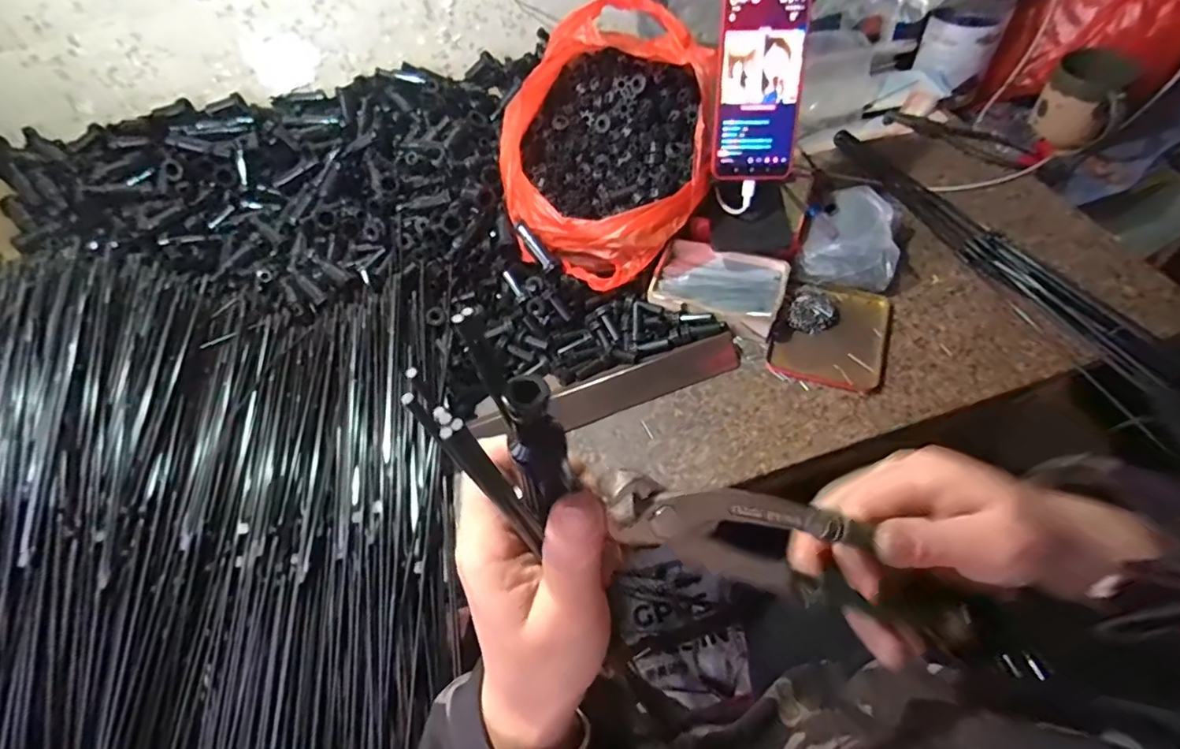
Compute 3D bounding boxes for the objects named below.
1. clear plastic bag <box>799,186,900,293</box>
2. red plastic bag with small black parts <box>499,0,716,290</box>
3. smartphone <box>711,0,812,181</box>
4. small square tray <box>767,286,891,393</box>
[{"bbox_3d":[0.274,-0.149,0.587,0.090,0.040,0.113,13,59,15],"label":"clear plastic bag"},{"bbox_3d":[0.014,-0.234,0.574,0.217,0.149,0.242,-14,56,-2],"label":"red plastic bag with small black parts"},{"bbox_3d":[0.155,-0.264,0.513,0.080,0.160,0.010,-1,24,3],"label":"smartphone"},{"bbox_3d":[0.238,-0.041,0.556,0.099,0.015,0.116,19,63,11],"label":"small square tray"}]

